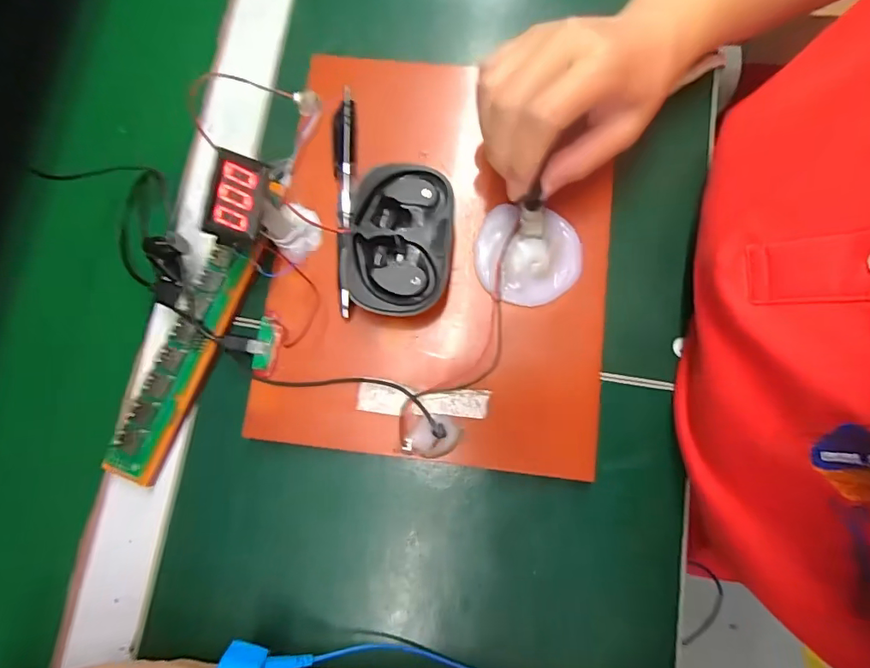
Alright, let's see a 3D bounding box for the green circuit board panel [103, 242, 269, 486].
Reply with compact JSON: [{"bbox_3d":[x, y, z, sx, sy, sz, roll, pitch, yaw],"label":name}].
[{"bbox_3d":[-0.150,0.012,0.292,0.030,0.007,0.154,23,81,5],"label":"green circuit board panel"}]

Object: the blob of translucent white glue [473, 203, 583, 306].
[{"bbox_3d":[0.056,-0.047,0.292,0.061,0.016,0.057,0,80,1],"label":"blob of translucent white glue"}]

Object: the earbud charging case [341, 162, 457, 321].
[{"bbox_3d":[-0.022,-0.052,0.288,0.061,0.029,0.086,5,80,2],"label":"earbud charging case"}]

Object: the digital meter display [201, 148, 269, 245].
[{"bbox_3d":[-0.109,-0.072,0.267,0.029,0.016,0.047,11,76,-28],"label":"digital meter display"}]

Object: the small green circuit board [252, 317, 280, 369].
[{"bbox_3d":[-0.101,0.005,0.293,0.012,0.004,0.031,8,80,3],"label":"small green circuit board"}]

